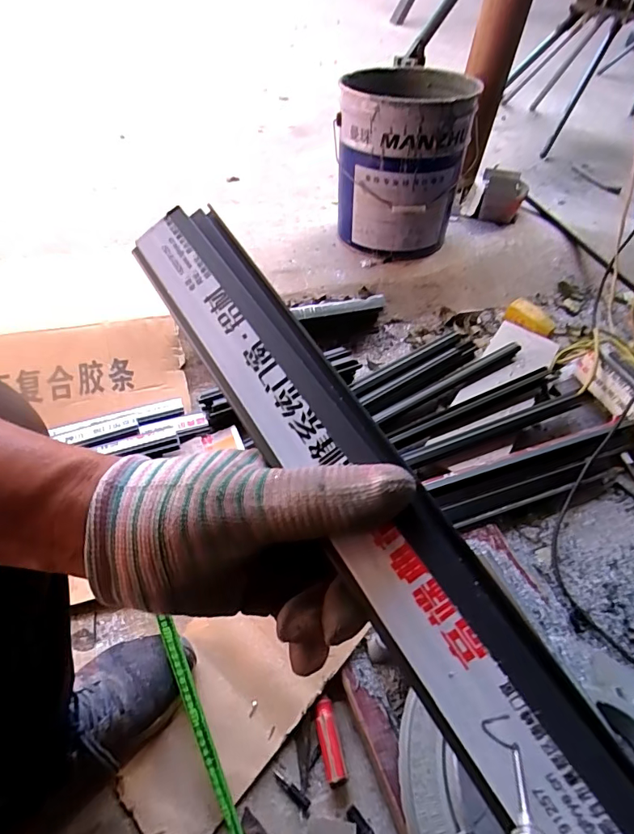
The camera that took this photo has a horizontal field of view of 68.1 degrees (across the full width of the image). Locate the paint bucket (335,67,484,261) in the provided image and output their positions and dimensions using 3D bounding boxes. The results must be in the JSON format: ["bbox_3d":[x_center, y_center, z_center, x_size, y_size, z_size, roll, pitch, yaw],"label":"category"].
[{"bbox_3d":[0.189,-0.584,1.086,0.273,0.331,0.292,3,51,-3],"label":"paint bucket"}]

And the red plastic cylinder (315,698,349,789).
[{"bbox_3d":[0.015,0.394,0.568,0.025,0.016,0.086,-9,53,-12],"label":"red plastic cylinder"}]

